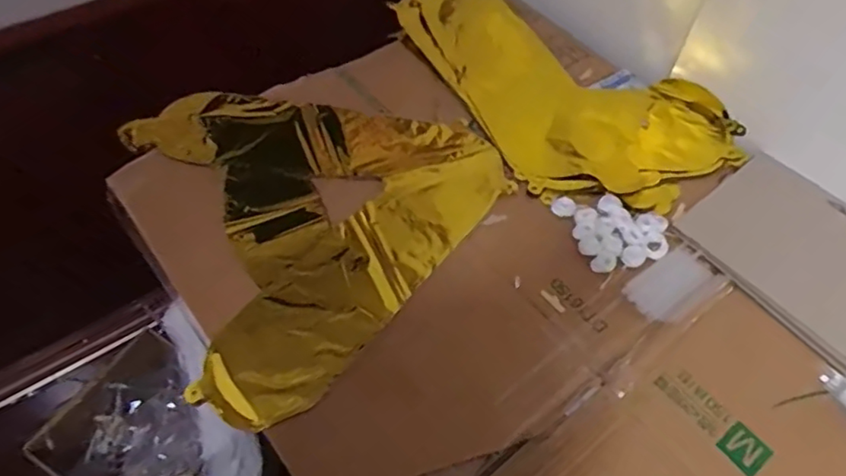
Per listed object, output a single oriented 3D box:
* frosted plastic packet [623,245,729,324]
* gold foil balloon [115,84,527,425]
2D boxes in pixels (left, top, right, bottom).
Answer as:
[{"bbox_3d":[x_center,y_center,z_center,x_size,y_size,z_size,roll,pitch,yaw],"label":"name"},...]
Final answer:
[{"bbox_3d":[0.231,0.044,0.547,0.087,0.005,0.053,-30,60,-20],"label":"frosted plastic packet"},{"bbox_3d":[-0.147,-0.048,0.599,0.358,0.011,0.357,34,61,21],"label":"gold foil balloon"}]

